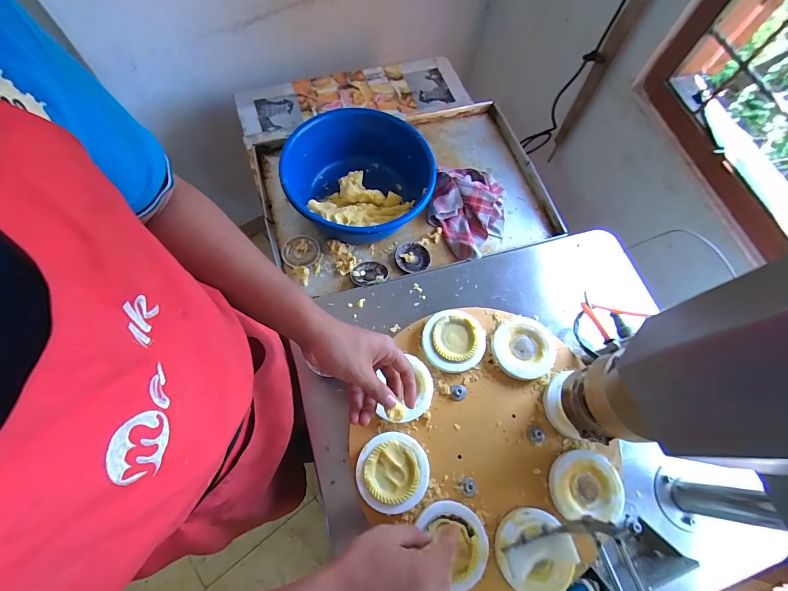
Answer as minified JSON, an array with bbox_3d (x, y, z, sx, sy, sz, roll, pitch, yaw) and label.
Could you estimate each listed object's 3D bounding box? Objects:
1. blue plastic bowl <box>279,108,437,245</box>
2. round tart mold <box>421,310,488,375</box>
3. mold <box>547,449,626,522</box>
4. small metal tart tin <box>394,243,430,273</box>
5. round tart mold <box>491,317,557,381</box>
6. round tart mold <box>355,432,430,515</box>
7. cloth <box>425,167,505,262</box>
[{"bbox_3d":[-0.070,-0.229,0.756,0.284,0.121,0.274,1,68,-3],"label":"blue plastic bowl"},{"bbox_3d":[0.096,0.070,0.579,0.096,0.018,0.098,1,68,-3],"label":"round tart mold"},{"bbox_3d":[0.274,0.269,0.516,0.097,0.016,0.086,6,67,-1],"label":"mold"},{"bbox_3d":[0.041,-0.079,0.765,0.074,0.012,0.068,1,68,-3],"label":"small metal tart tin"},{"bbox_3d":[0.212,0.086,0.587,0.103,0.014,0.099,1,68,-3],"label":"round tart mold"},{"bbox_3d":[-0.002,0.245,0.505,0.095,0.024,0.098,1,68,-3],"label":"round tart mold"},{"bbox_3d":[0.165,-0.187,0.799,0.167,0.054,0.250,12,67,2],"label":"cloth"}]

